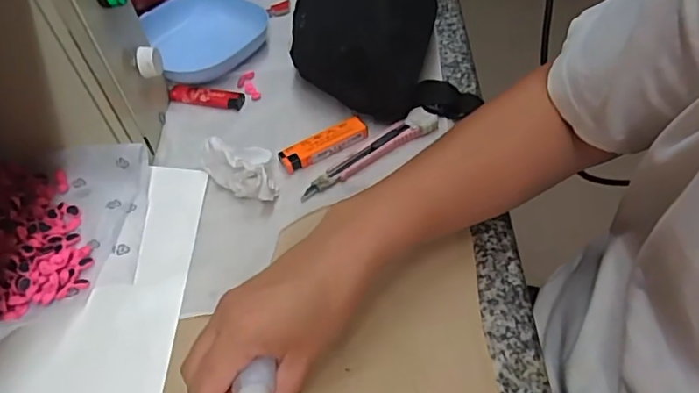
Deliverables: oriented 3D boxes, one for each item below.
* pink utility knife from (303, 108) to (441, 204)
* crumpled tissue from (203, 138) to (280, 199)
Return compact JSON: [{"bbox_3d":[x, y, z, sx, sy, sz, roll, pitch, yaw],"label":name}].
[{"bbox_3d":[0.017,-0.040,0.473,0.137,0.015,0.024,-30,54,-17],"label":"pink utility knife"},{"bbox_3d":[-0.087,-0.027,0.458,0.075,0.032,0.041,28,60,26],"label":"crumpled tissue"}]

